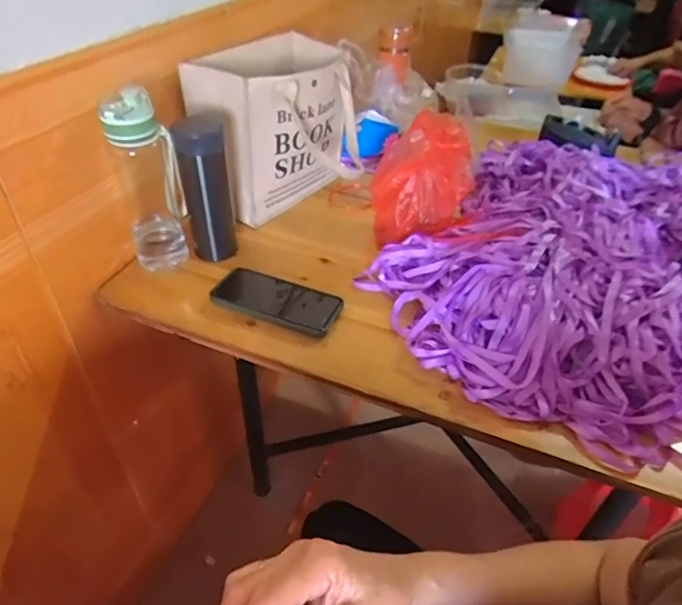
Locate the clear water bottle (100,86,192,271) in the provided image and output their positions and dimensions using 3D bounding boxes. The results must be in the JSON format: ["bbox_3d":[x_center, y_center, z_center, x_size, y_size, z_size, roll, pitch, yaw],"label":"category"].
[{"bbox_3d":[-0.249,-0.154,0.663,0.077,0.227,0.072,-18,45,-22],"label":"clear water bottle"}]

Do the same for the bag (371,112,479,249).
[{"bbox_3d":[0.119,-0.182,0.750,0.135,0.174,0.105,9,42,8],"label":"bag"}]

